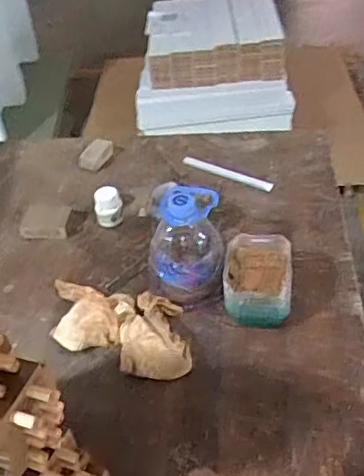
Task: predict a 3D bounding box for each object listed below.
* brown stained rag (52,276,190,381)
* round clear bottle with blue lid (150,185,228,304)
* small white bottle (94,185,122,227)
[{"bbox_3d":[-0.081,0.102,0.723,0.208,0.046,0.106,12,44,17],"label":"brown stained rag"},{"bbox_3d":[0.007,0.013,0.742,0.090,0.148,0.083,-2,41,2],"label":"round clear bottle with blue lid"},{"bbox_3d":[-0.109,-0.045,0.887,0.038,0.059,0.030,-8,41,-4],"label":"small white bottle"}]

